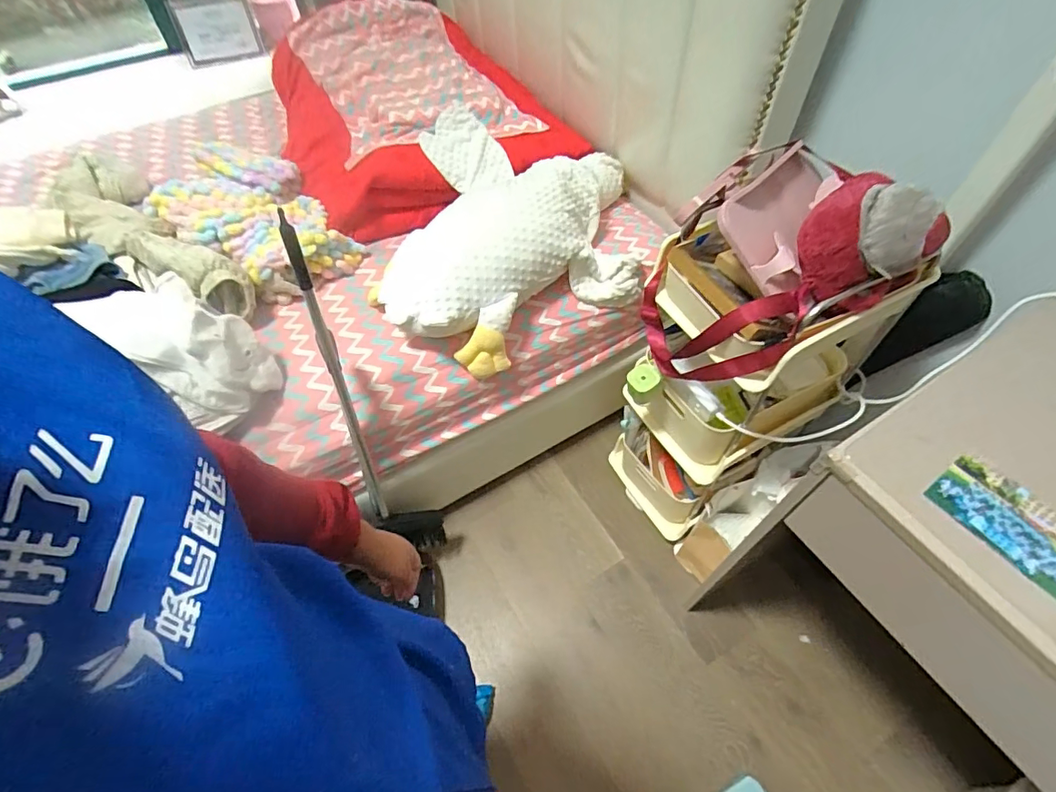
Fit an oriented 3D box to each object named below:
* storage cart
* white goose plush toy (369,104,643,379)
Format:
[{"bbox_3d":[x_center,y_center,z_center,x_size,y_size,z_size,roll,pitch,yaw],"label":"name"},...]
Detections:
[{"bbox_3d":[0.423,-0.049,1.070,0.396,0.846,0.331,-35,62,-21],"label":"storage cart"},{"bbox_3d":[-0.053,-0.395,1.188,0.658,0.220,0.571,-26,59,-16],"label":"white goose plush toy"}]

